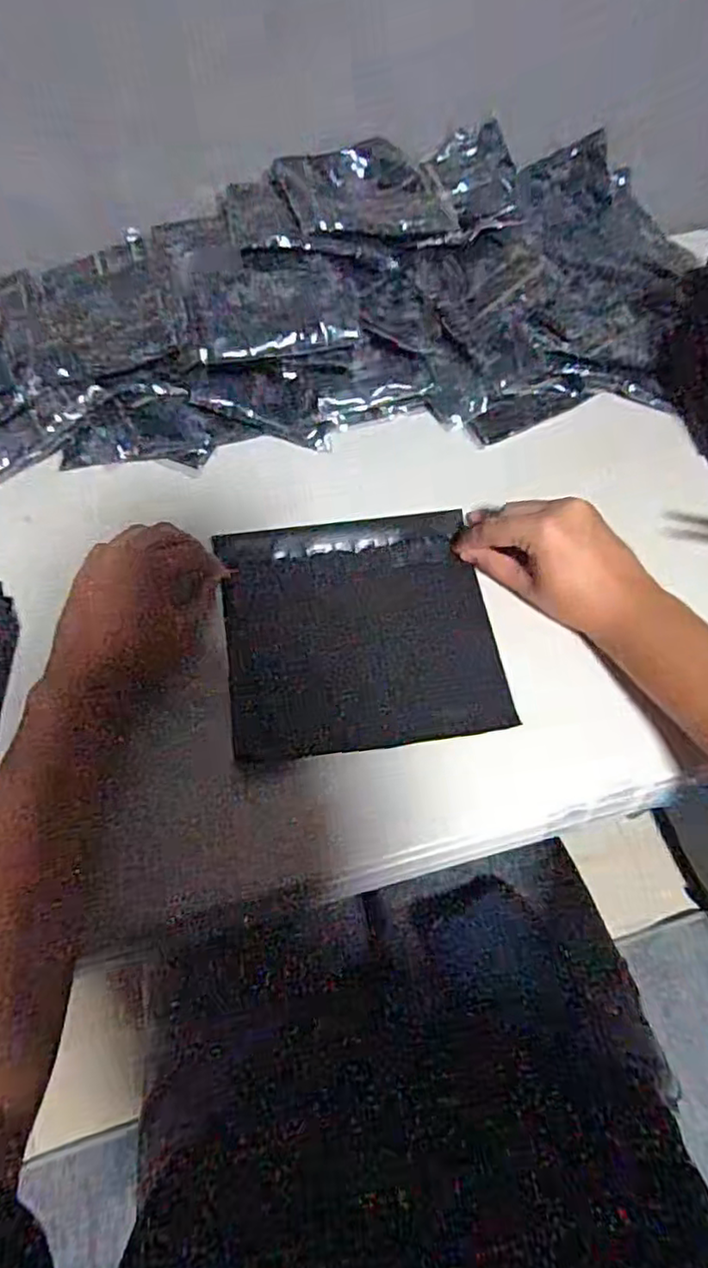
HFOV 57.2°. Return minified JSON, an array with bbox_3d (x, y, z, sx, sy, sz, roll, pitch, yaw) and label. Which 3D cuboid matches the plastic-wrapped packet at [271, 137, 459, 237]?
[{"bbox_3d":[0.008,-0.397,0.579,0.148,0.022,0.118,-19,62,-12],"label":"plastic-wrapped packet"}]

